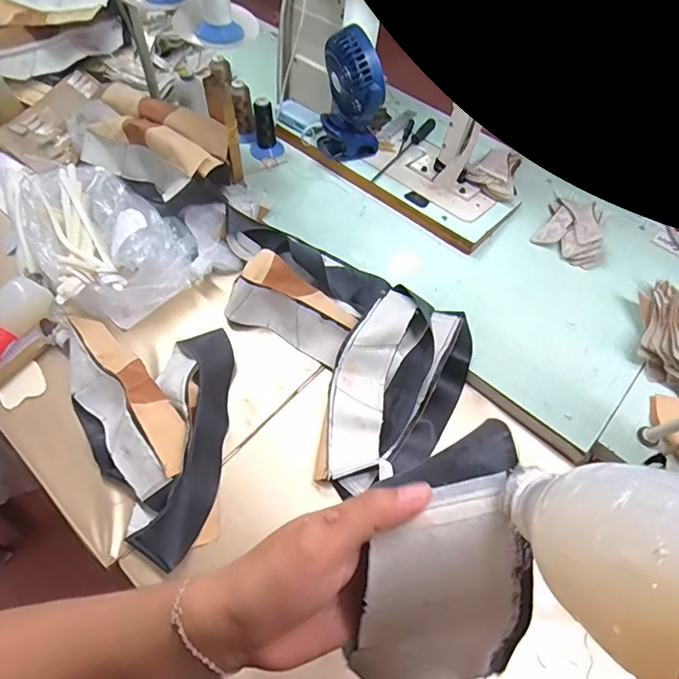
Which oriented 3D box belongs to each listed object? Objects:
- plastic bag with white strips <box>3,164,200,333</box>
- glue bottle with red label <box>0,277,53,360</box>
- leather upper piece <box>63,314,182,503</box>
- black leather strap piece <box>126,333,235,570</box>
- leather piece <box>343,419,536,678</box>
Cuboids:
[{"bbox_3d":[-0.434,-0.187,0.806,0.378,0.100,0.223,39,67,20],"label":"plastic bag with white strips"},{"bbox_3d":[-0.531,-0.006,0.719,0.059,0.056,0.205,16,59,8],"label":"glue bottle with red label"},{"bbox_3d":[-0.328,0.086,0.666,0.121,0.062,0.316,-37,67,-20],"label":"leather upper piece"},{"bbox_3d":[-0.212,0.139,0.659,0.086,0.033,0.327,3,60,1],"label":"black leather strap piece"},{"bbox_3d":[0.050,0.131,0.240,0.085,0.161,0.042,8,18,4],"label":"leather piece"}]

